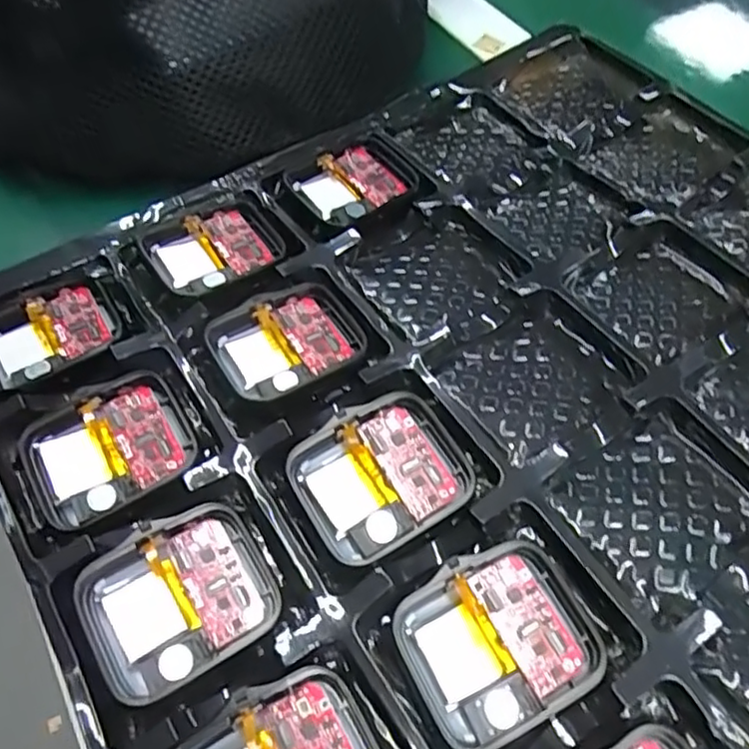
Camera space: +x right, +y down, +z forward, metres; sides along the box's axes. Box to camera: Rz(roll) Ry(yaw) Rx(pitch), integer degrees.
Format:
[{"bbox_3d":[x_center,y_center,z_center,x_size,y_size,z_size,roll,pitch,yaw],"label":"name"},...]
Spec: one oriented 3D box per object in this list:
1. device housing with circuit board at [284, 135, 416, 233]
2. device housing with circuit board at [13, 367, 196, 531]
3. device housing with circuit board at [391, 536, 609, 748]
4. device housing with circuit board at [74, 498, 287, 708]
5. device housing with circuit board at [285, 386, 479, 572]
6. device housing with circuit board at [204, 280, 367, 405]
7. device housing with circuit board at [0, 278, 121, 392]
[{"bbox_3d":[-0.006,-0.068,0.236,0.046,0.011,0.037,-27,61,-19],"label":"device housing with circuit board"},{"bbox_3d":[-0.073,0.021,0.178,0.043,0.007,0.035,-26,61,-18],"label":"device housing with circuit board"},{"bbox_3d":[0.029,0.061,0.150,0.042,0.006,0.037,-23,60,-16],"label":"device housing with circuit board"},{"bbox_3d":[-0.047,0.054,0.156,0.043,0.007,0.036,-25,61,-17],"label":"device housing with circuit board"},{"bbox_3d":[0.003,0.026,0.169,0.044,0.008,0.036,-27,61,-19],"label":"device housing with circuit board"},{"bbox_3d":[-0.026,-0.011,0.195,0.044,0.008,0.036,-26,61,-18],"label":"device housing with circuit board"},{"bbox_3d":[-0.103,-0.012,0.199,0.044,0.008,0.034,-23,60,-16],"label":"device housing with circuit board"}]

